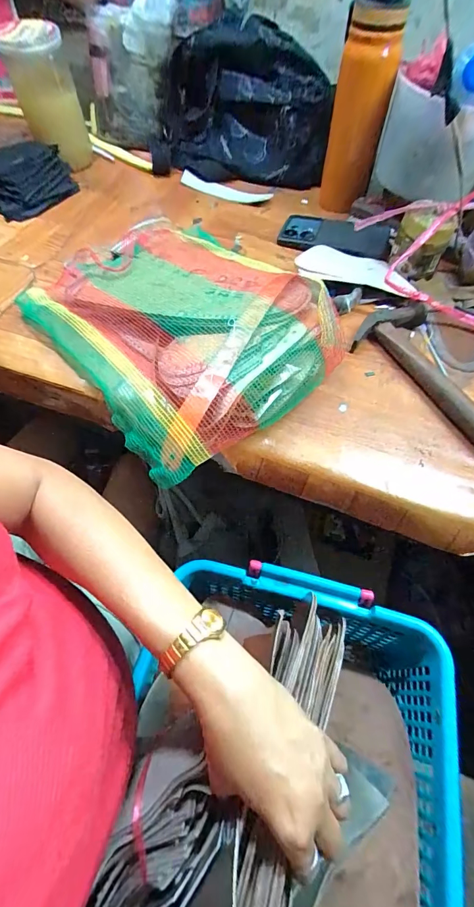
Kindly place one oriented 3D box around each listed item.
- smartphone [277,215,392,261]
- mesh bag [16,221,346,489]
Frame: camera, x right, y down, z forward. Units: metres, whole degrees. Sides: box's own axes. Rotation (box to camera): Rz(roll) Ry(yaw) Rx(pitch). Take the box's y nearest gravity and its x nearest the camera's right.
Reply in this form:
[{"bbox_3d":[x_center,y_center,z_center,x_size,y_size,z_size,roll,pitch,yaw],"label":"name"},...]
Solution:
[{"bbox_3d":[0.150,-0.333,0.572,0.165,0.013,0.082,18,61,9],"label":"smartphone"},{"bbox_3d":[-0.070,-0.165,0.445,0.262,0.064,0.349,-34,66,-19],"label":"mesh bag"}]

